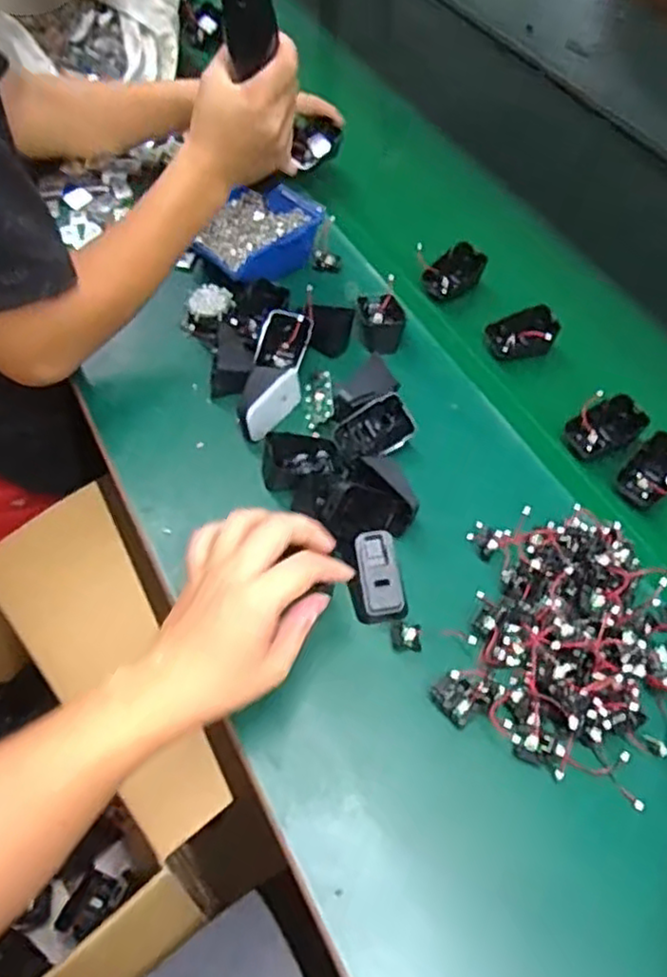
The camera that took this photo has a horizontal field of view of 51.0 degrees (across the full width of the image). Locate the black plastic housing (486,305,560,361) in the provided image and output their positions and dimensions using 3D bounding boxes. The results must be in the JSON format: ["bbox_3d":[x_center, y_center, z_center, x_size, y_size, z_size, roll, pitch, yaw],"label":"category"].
[{"bbox_3d":[0.193,-0.160,0.716,0.065,0.028,0.054,-1,55,-5],"label":"black plastic housing"}]

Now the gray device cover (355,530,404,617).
[{"bbox_3d":[0.036,0.066,0.551,0.031,0.009,0.065,-9,74,-3],"label":"gray device cover"}]

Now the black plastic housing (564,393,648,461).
[{"bbox_3d":[0.253,-0.057,0.651,0.064,0.025,0.043,-16,58,-14],"label":"black plastic housing"}]

